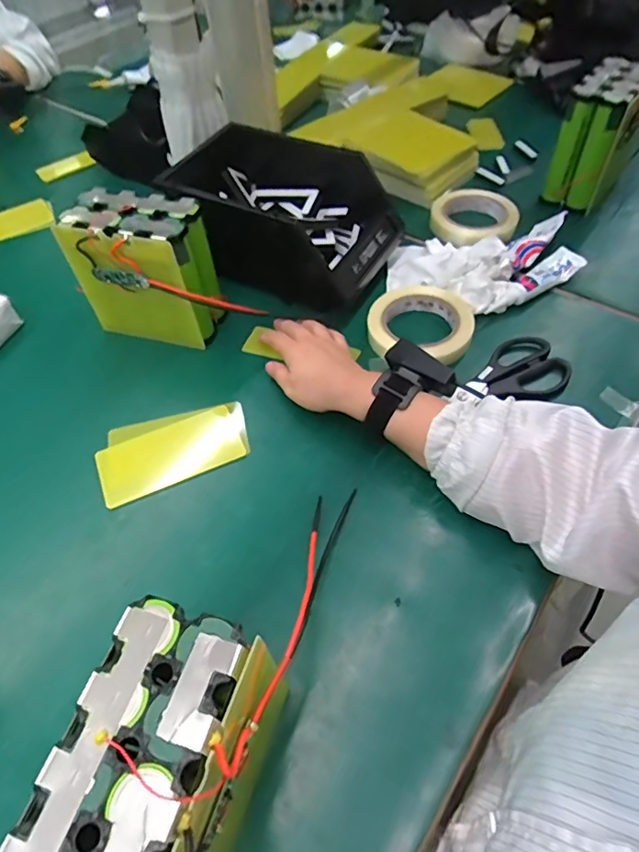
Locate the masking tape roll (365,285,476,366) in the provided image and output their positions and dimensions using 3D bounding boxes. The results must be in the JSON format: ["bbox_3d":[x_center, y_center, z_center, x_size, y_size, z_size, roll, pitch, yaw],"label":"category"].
[{"bbox_3d":[0.113,-0.115,0.589,0.113,0.025,0.109,-2,53,2],"label":"masking tape roll"}]

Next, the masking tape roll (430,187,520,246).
[{"bbox_3d":[0.207,-0.279,0.711,0.111,0.030,0.120,-2,53,2],"label":"masking tape roll"}]

